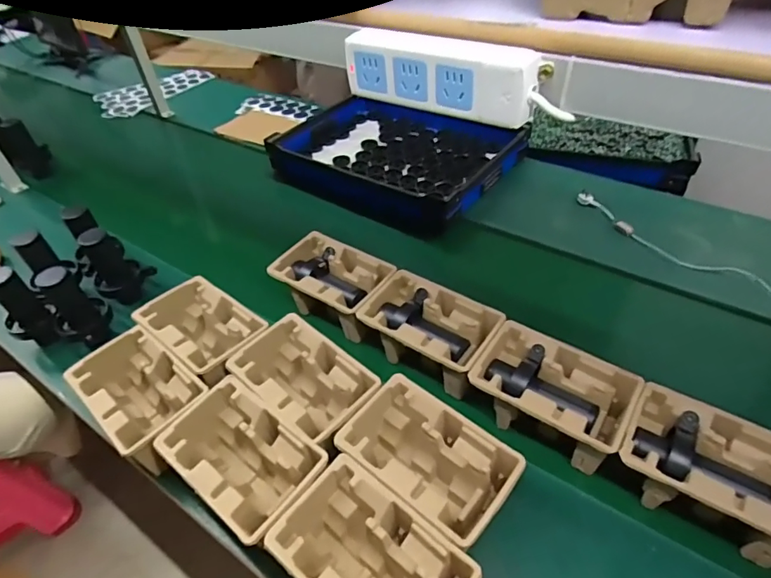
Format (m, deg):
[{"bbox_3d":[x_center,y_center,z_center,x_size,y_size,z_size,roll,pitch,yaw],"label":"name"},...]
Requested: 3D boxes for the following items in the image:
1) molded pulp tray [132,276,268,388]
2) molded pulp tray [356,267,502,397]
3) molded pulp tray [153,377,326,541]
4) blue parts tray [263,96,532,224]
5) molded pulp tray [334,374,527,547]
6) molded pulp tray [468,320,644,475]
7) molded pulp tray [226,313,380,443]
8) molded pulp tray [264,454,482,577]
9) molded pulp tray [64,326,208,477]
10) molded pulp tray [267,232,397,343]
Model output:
[{"bbox_3d":[-0.327,0.088,0.888,0.247,0.099,0.145,27,54,30],"label":"molded pulp tray"},{"bbox_3d":[0.080,0.076,0.875,0.232,0.088,0.153,25,53,28],"label":"molded pulp tray"},{"bbox_3d":[-0.205,0.265,0.718,0.230,0.116,0.144,28,54,30],"label":"molded pulp tray"},{"bbox_3d":[0.042,-0.394,1.387,0.610,0.120,0.466,25,53,28],"label":"blue parts tray"},{"bbox_3d":[0.060,0.254,0.692,0.231,0.103,0.143,28,54,30],"label":"molded pulp tray"},{"bbox_3d":[0.265,0.171,0.768,0.228,0.097,0.152,24,52,28],"label":"molded pulp tray"},{"bbox_3d":[-0.130,0.166,0.801,0.220,0.110,0.141,29,55,31],"label":"molded pulp tray"},{"bbox_3d":[-0.016,0.354,0.606,0.227,0.115,0.144,29,55,31],"label":"molded pulp tray"},{"bbox_3d":[-0.403,0.187,0.808,0.225,0.120,0.142,28,54,30],"label":"molded pulp tray"},{"bbox_3d":[-0.102,-0.009,0.969,0.212,0.110,0.142,24,52,28],"label":"molded pulp tray"}]

